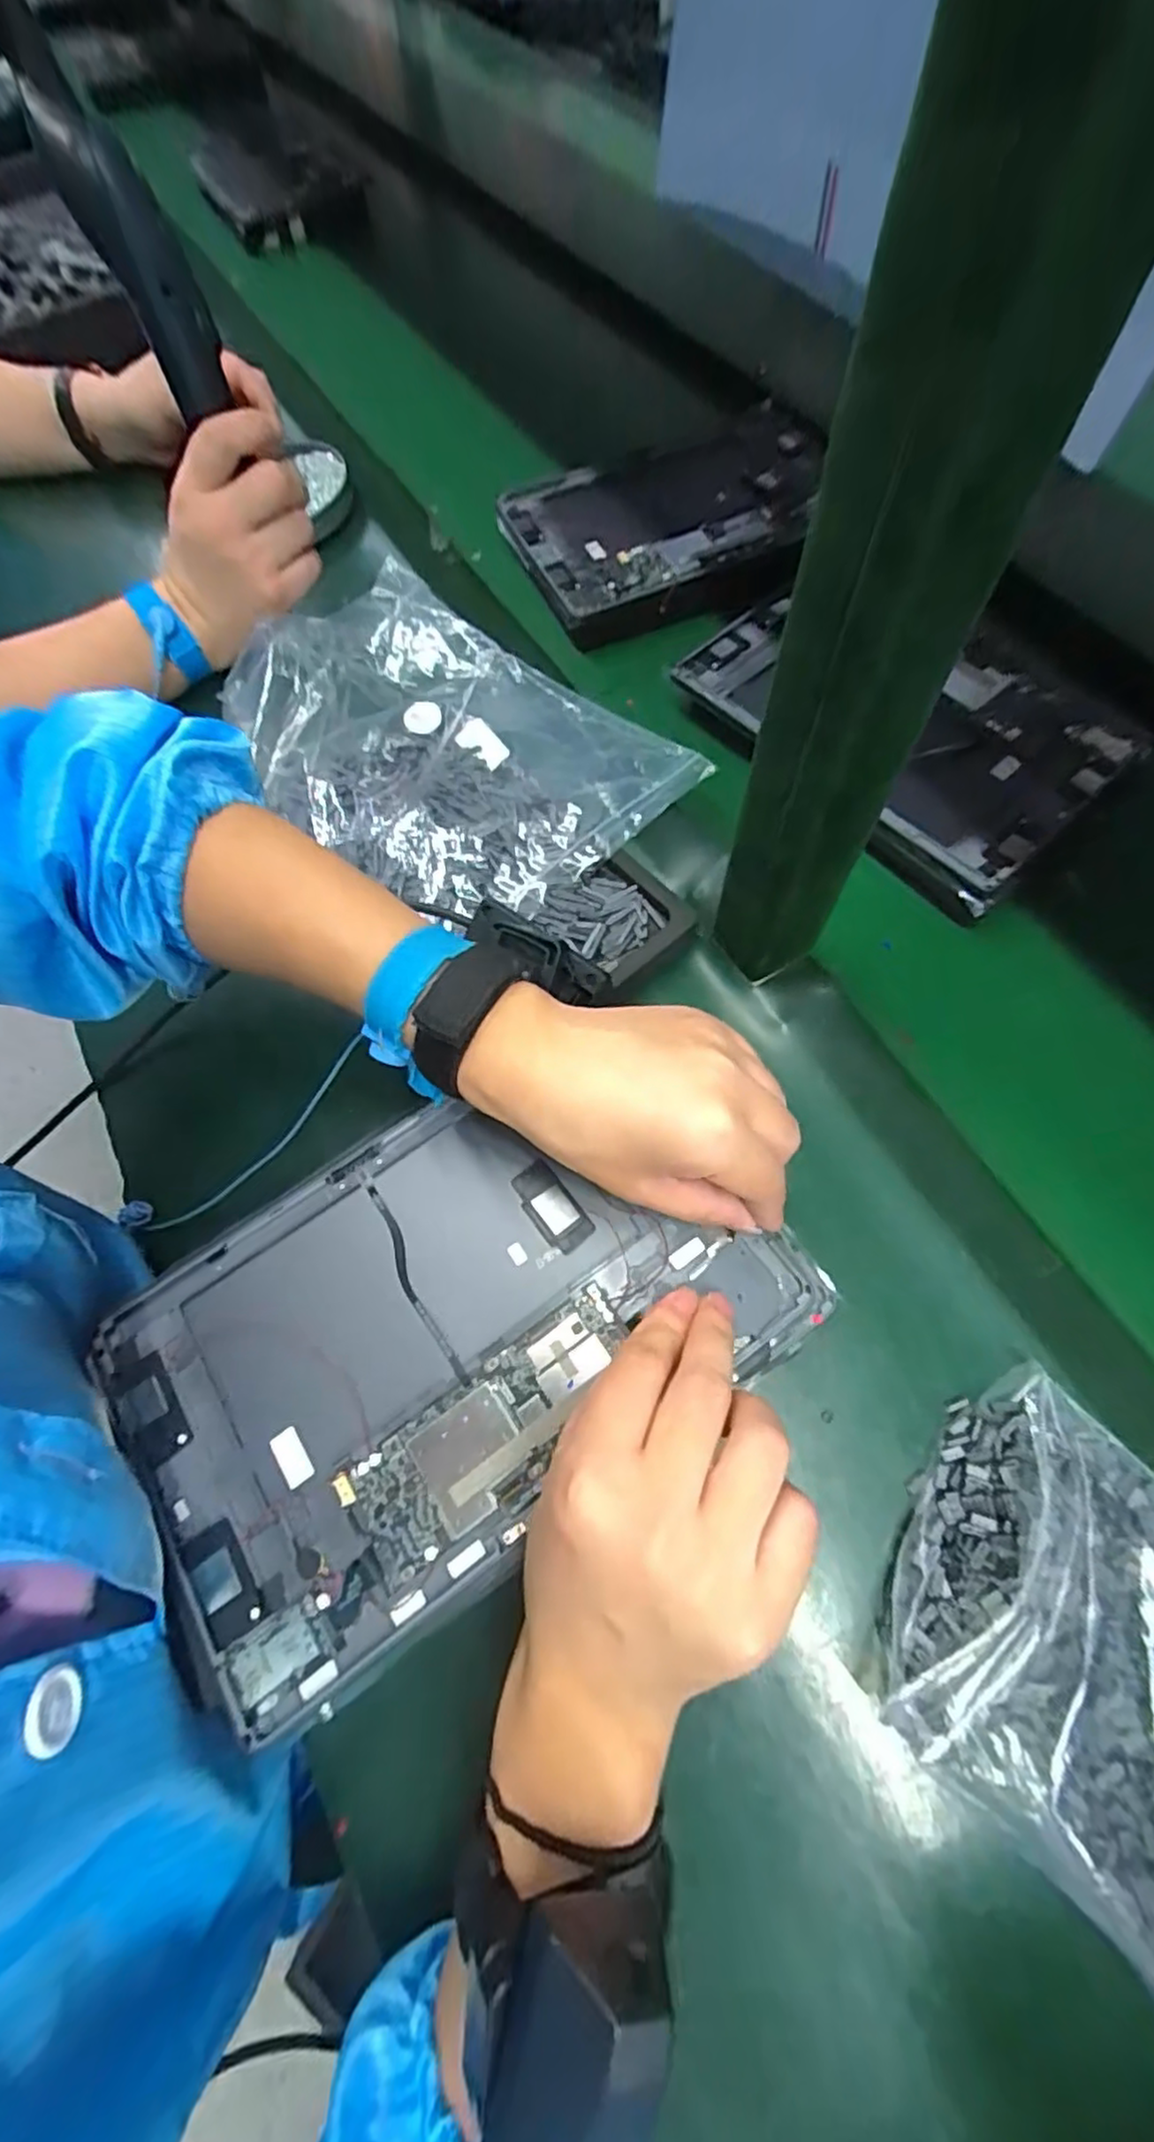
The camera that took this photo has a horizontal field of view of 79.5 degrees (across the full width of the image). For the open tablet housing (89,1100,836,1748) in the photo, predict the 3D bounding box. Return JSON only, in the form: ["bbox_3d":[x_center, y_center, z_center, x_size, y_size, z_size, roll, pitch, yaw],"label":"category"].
[{"bbox_3d":[-0.054,0.102,0.282,0.257,0.018,0.165,-33,71,-11],"label":"open tablet housing"}]

